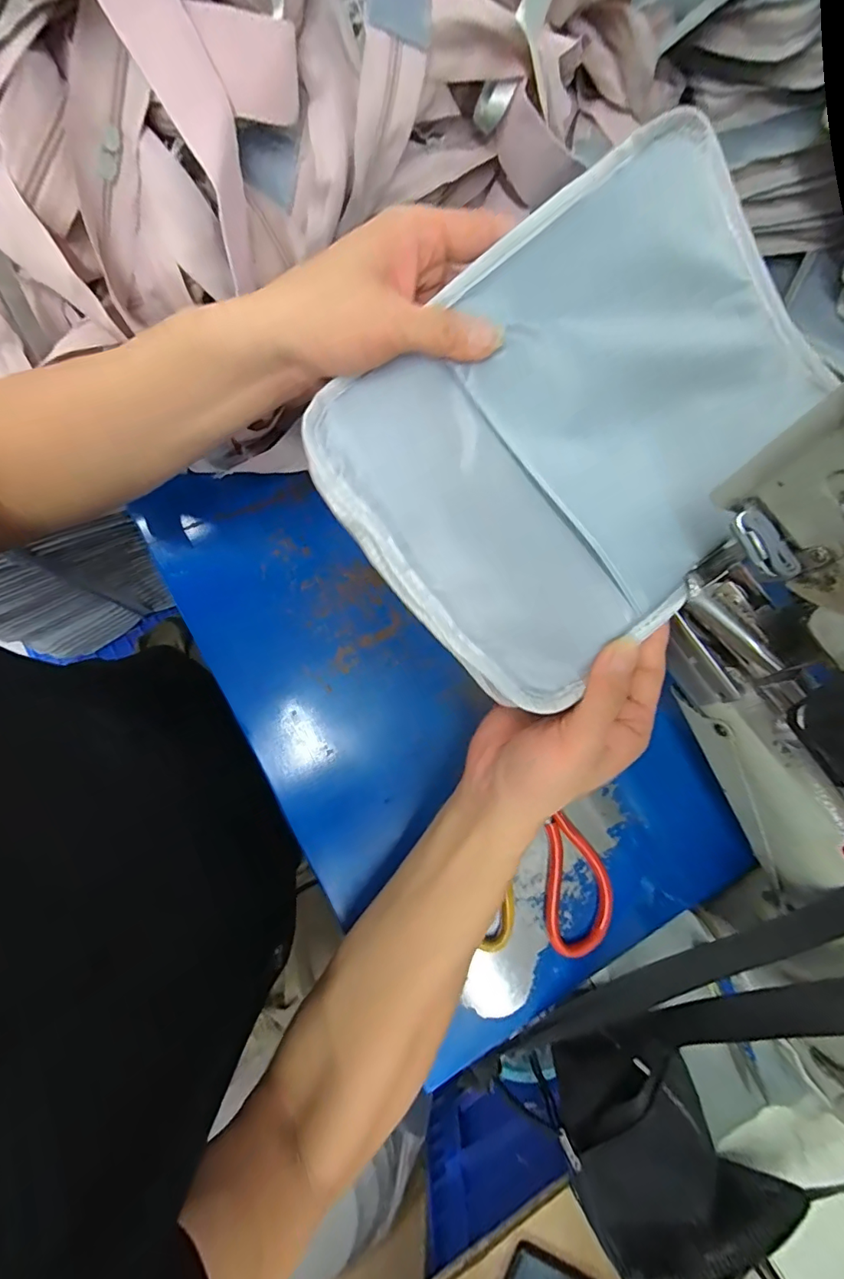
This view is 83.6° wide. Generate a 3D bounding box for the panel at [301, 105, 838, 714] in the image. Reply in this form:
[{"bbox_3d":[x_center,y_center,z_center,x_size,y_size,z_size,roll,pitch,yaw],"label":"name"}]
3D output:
[{"bbox_3d":[0.096,-0.119,0.276,0.281,0.034,0.209,-38,94,-1],"label":"panel"}]

